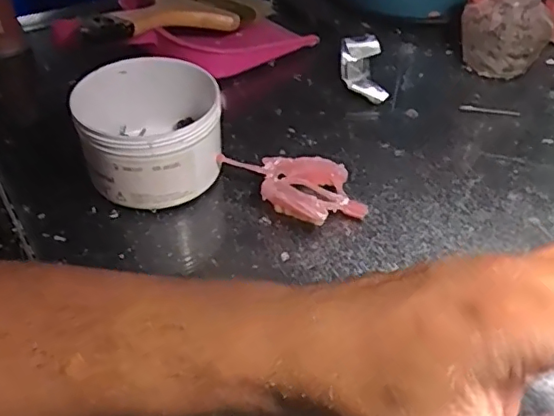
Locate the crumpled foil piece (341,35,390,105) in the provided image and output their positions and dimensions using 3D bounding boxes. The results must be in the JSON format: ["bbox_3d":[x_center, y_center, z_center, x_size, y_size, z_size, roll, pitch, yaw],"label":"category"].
[{"bbox_3d":[0.073,-0.117,0.489,0.035,0.029,0.065,3,44,0],"label":"crumpled foil piece"}]

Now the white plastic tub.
[{"bbox_3d":[-0.084,-0.051,0.383,0.090,0.067,0.095,1,44,-1],"label":"white plastic tub"}]

